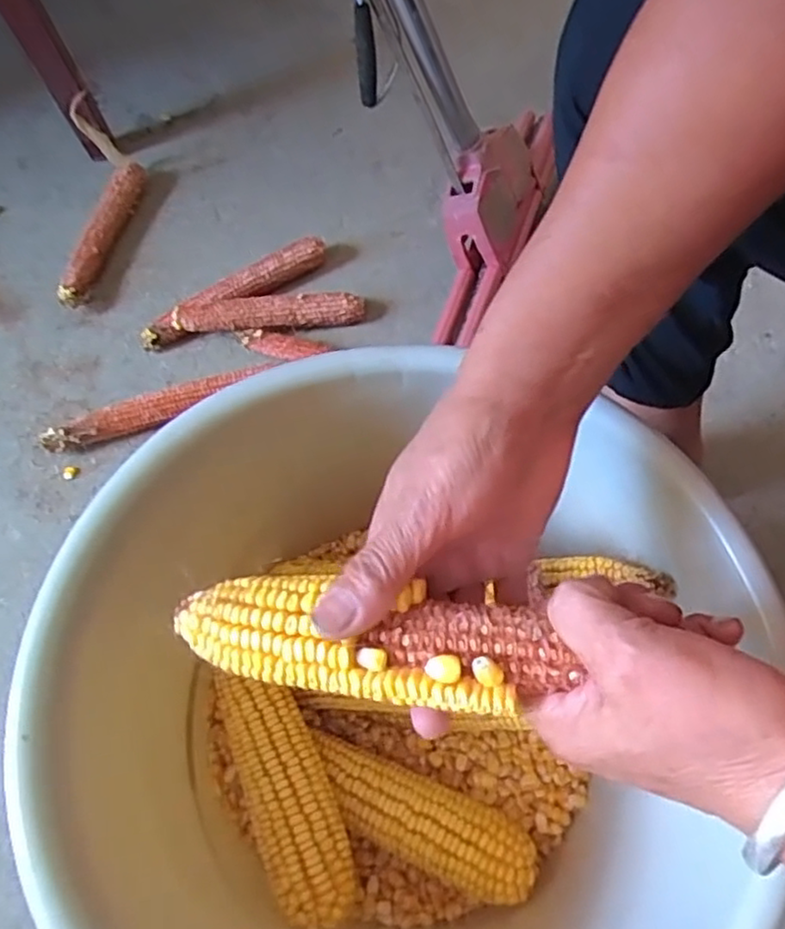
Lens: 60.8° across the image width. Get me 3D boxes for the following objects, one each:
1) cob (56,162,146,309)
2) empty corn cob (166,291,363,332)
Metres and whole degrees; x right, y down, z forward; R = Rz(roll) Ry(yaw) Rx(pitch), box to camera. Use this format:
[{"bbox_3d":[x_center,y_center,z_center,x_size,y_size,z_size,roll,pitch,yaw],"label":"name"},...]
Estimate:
[{"bbox_3d":[-0.342,-0.278,0.791,0.036,0.027,0.217,14,66,6],"label":"cob"},{"bbox_3d":[-0.136,-0.167,0.746,0.203,0.043,0.036,-9,66,-5],"label":"empty corn cob"}]

